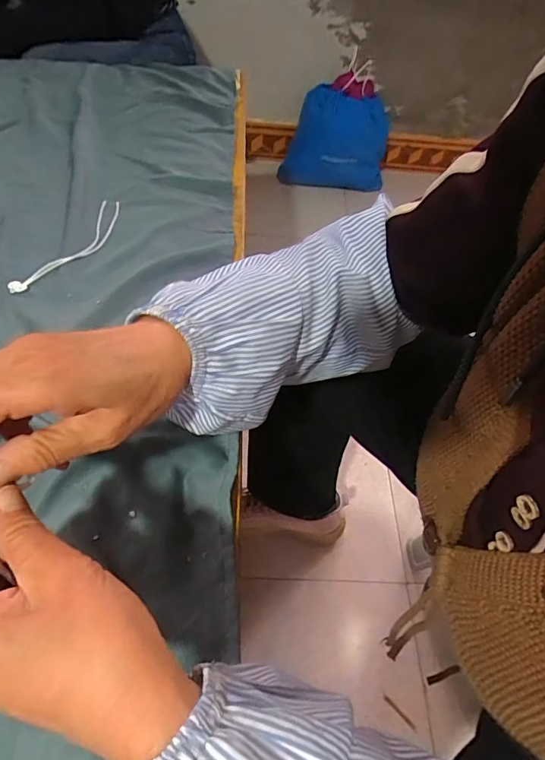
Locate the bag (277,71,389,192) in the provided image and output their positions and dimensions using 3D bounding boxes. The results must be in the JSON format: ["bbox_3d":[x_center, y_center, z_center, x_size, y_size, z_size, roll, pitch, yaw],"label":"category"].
[{"bbox_3d":[0.228,-0.834,1.581,0.382,0.323,0.135,-7,53,-10],"label":"bag"}]

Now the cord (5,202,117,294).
[{"bbox_3d":[-0.226,-0.159,0.528,0.049,0.006,0.185,19,53,10],"label":"cord"}]

